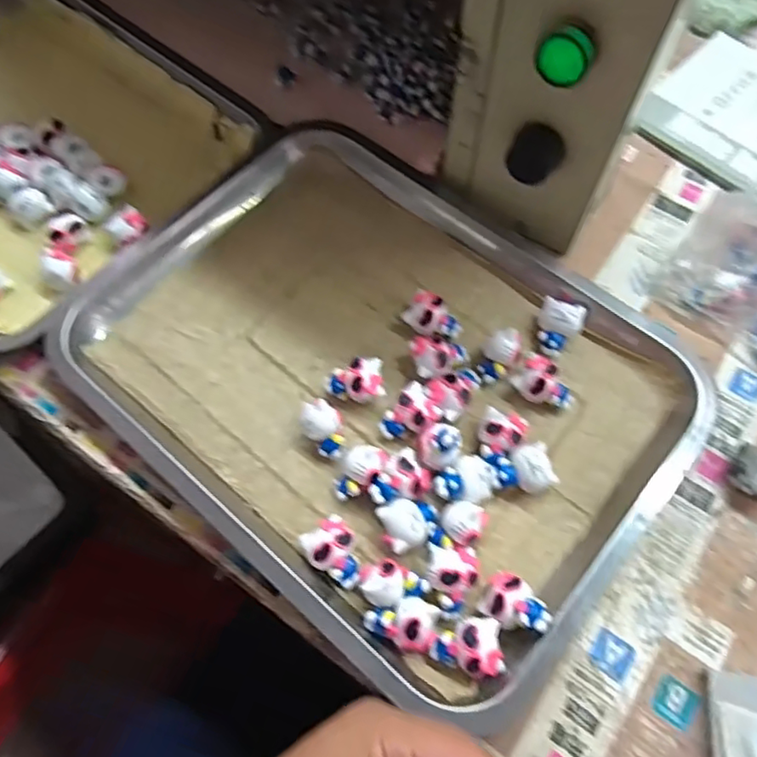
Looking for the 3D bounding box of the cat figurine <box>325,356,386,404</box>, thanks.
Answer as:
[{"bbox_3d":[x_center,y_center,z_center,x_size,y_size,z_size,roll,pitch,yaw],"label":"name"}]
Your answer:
[{"bbox_3d":[-0.014,0.003,0.366,0.034,0.024,0.024,-9,65,-3],"label":"cat figurine"}]

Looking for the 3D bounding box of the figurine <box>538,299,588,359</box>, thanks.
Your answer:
[{"bbox_3d":[0.113,-0.032,0.380,0.026,0.018,0.033,21,68,11],"label":"figurine"}]

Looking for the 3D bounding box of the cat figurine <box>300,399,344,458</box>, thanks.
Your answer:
[{"bbox_3d":[-0.031,0.029,0.349,0.021,0.019,0.029,-36,69,-15],"label":"cat figurine"}]

